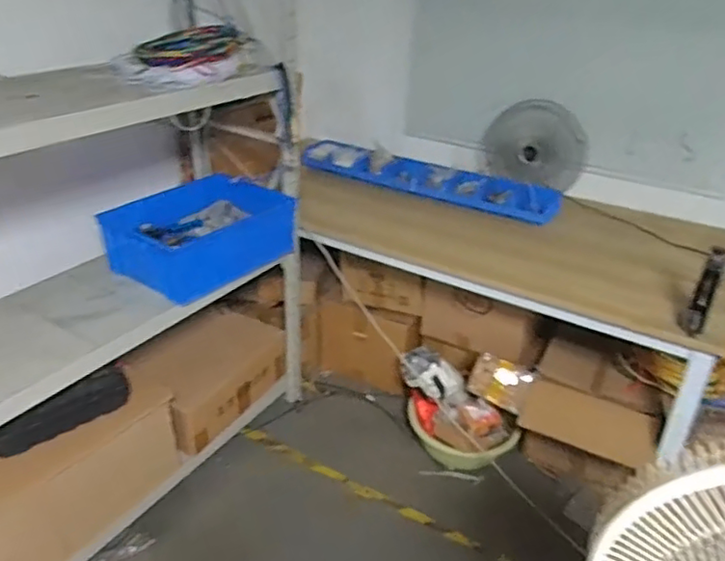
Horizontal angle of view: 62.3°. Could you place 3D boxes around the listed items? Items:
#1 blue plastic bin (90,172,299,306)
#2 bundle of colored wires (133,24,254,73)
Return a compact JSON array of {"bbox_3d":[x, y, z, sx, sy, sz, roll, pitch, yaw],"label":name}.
[{"bbox_3d":[-0.469,-0.143,1.786,0.291,0.220,0.465,22,34,30],"label":"blue plastic bin"},{"bbox_3d":[-0.436,-0.611,1.557,0.270,0.070,0.321,-5,30,-14],"label":"bundle of colored wires"}]

